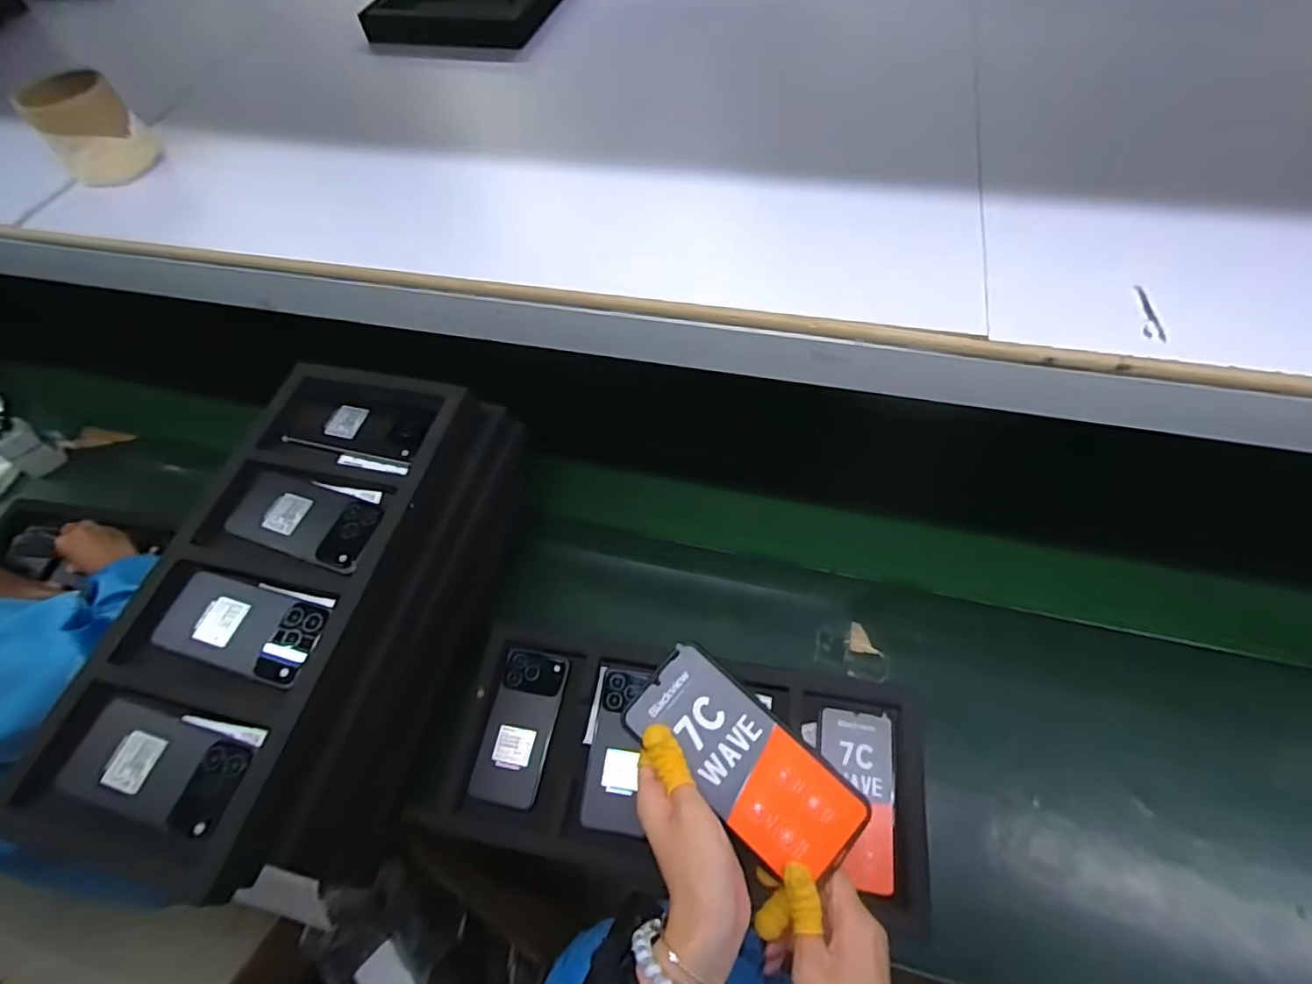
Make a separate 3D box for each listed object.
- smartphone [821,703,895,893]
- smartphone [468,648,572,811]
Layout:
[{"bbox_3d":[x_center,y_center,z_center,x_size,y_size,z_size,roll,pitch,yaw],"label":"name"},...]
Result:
[{"bbox_3d":[0.201,0.303,0.587,0.071,0.010,0.157,6,59,9],"label":"smartphone"},{"bbox_3d":[-0.147,0.255,0.646,0.072,0.015,0.156,8,60,9],"label":"smartphone"}]

